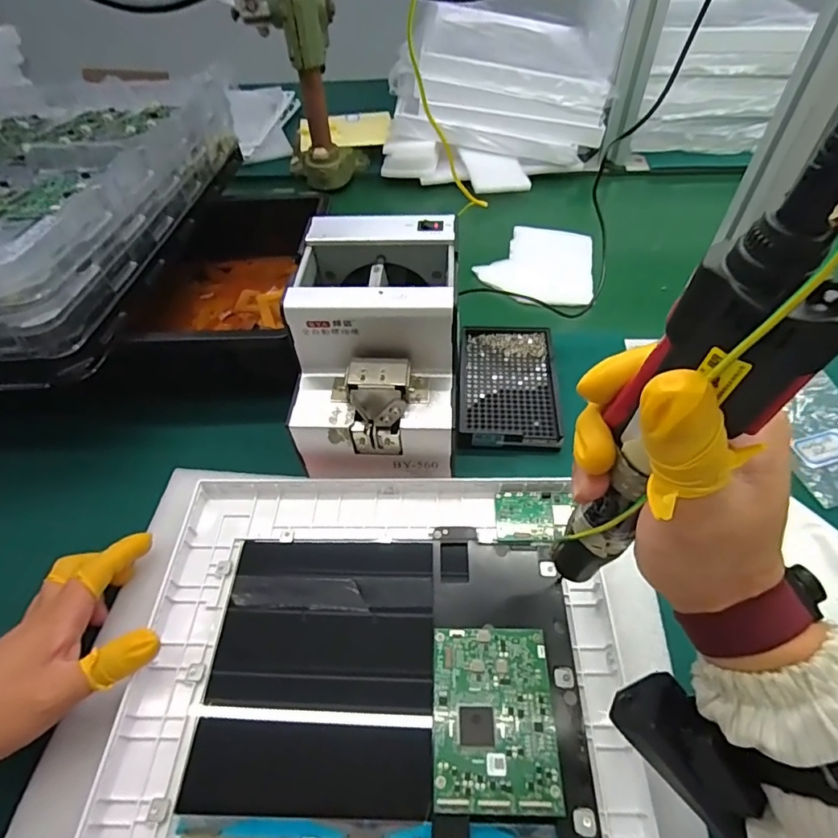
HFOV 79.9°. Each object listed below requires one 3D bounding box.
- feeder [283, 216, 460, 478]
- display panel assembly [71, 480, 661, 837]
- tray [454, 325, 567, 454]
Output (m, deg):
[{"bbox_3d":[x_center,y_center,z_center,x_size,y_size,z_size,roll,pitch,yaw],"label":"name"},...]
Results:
[{"bbox_3d":[-0.031,-0.060,0.416,0.124,0.133,0.168,2,51,4],"label":"feeder"},{"bbox_3d":[-0.030,0.157,0.323,0.305,0.022,0.253,1,51,1],"label":"display panel assembly"},{"bbox_3d":[0.085,-0.034,0.479,0.095,0.019,0.142,2,51,4],"label":"tray"}]

